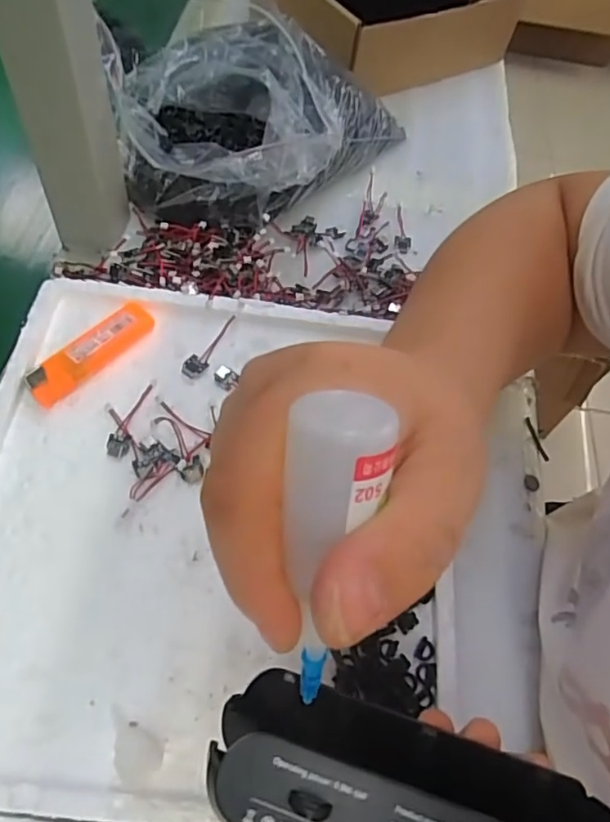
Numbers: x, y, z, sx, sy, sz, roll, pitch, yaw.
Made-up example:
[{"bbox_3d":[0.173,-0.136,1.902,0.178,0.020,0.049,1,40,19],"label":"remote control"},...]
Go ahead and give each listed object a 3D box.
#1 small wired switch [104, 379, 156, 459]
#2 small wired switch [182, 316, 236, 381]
[{"bbox_3d":[-0.102,0.002,0.329,0.021,0.005,0.051,13,58,2],"label":"small wired switch"},{"bbox_3d":[-0.059,-0.040,0.357,0.015,0.009,0.047,26,60,10],"label":"small wired switch"}]

